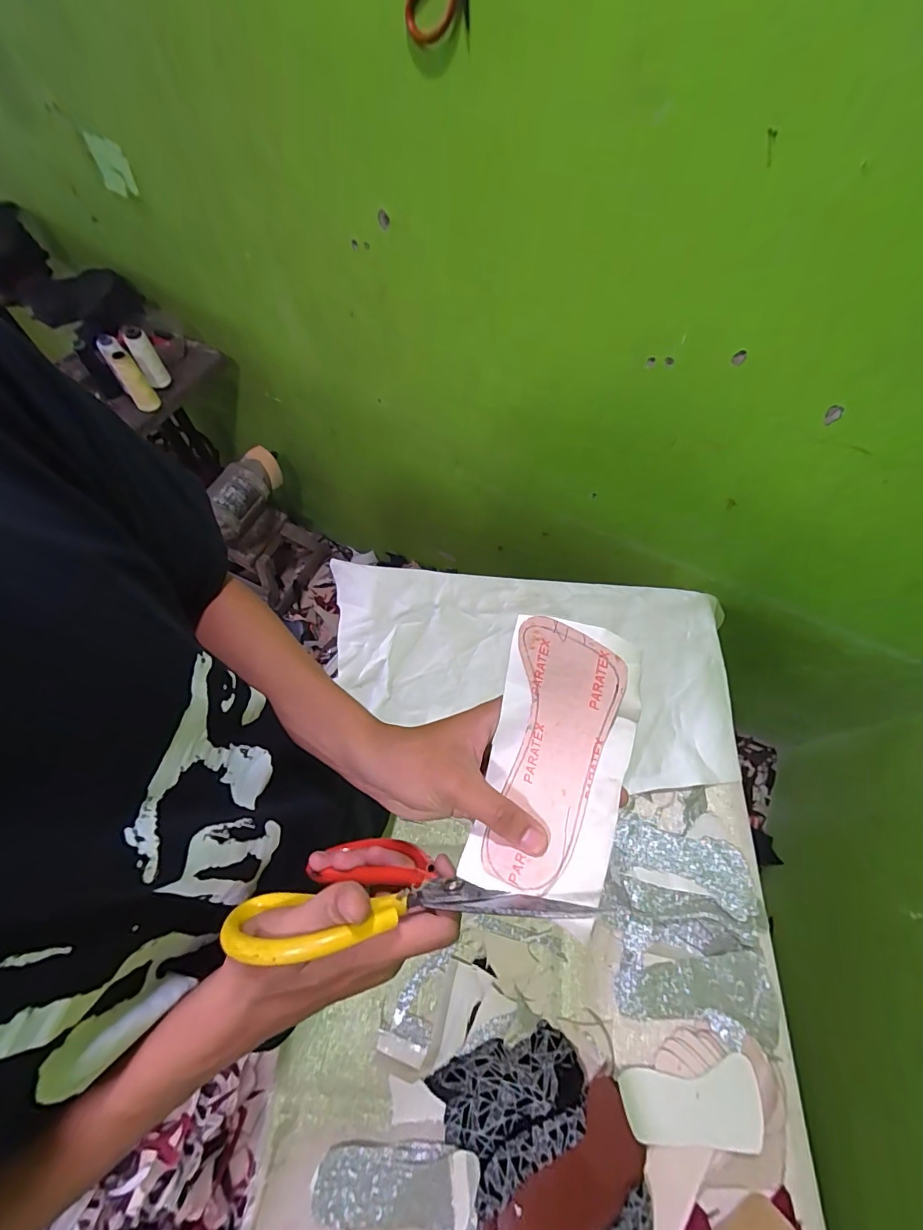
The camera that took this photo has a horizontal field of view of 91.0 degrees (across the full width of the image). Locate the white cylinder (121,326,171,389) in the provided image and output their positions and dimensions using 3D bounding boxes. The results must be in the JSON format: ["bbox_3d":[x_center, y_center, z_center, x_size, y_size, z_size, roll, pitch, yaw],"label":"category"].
[{"bbox_3d":[-0.656,-0.533,0.952,0.043,0.123,0.038,-25,68,-14],"label":"white cylinder"}]

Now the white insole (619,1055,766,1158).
[{"bbox_3d":[0.257,0.545,0.499,0.153,0.018,0.071,-5,49,-2],"label":"white insole"}]

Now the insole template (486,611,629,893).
[{"bbox_3d":[0.058,0.084,0.285,0.066,0.026,0.154,14,73,3],"label":"insole template"}]

